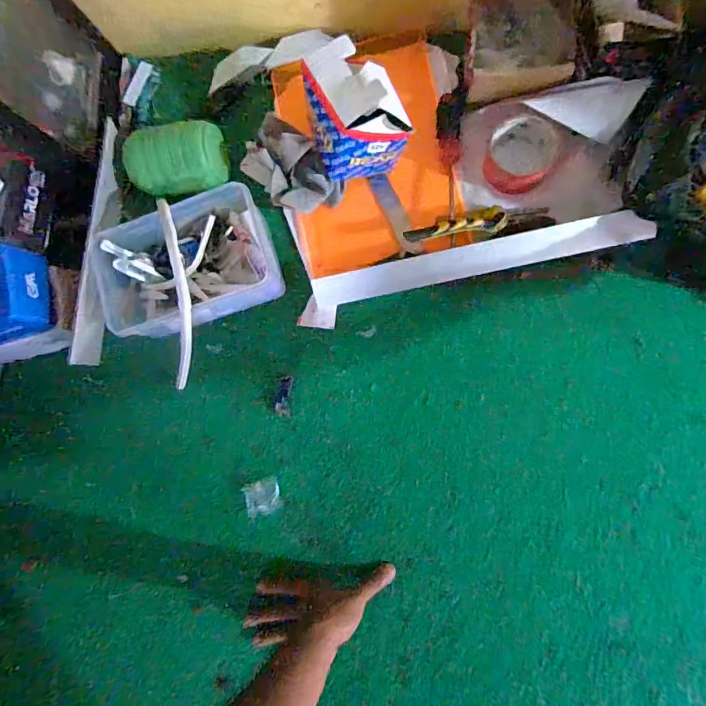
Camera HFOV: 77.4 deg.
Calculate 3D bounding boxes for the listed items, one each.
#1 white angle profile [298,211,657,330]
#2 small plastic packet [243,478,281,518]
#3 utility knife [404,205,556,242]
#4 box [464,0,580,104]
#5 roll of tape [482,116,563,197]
[{"bbox_3d":[0.145,-0.111,0.587,0.445,0.030,0.059,-12,82,8],"label":"white angle profile"},{"bbox_3d":[-0.127,0.204,0.618,0.048,0.008,0.044,-15,82,7],"label":"small plastic packet"},{"bbox_3d":[0.163,-0.169,0.575,0.191,0.021,0.038,-8,87,-6],"label":"utility knife"},{"bbox_3d":[0.213,-0.404,0.563,0.138,0.070,0.149,5,89,10],"label":"box"},{"bbox_3d":[0.226,-0.264,0.588,0.088,0.028,0.093,0,88,10],"label":"roll of tape"}]

